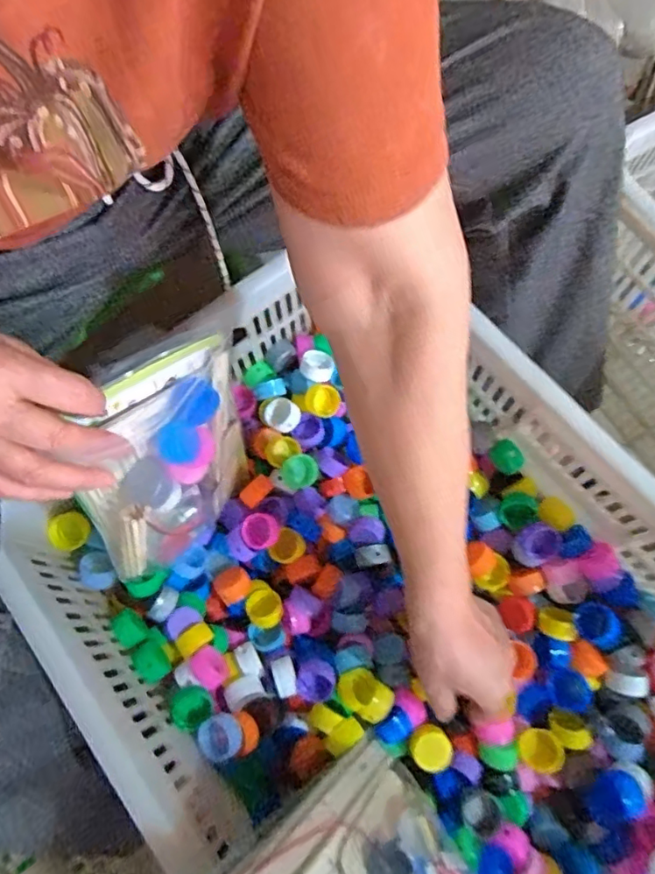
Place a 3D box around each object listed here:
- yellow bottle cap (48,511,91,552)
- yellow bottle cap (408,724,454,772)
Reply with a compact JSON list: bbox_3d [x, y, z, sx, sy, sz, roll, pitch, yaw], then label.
[{"bbox_3d":[-0.232,0.086,0.503,0.035,0.020,0.032,0,70,1],"label":"yellow bottle cap"},{"bbox_3d":[0.088,0.267,0.478,0.033,0.022,0.035,0,70,1],"label":"yellow bottle cap"}]

